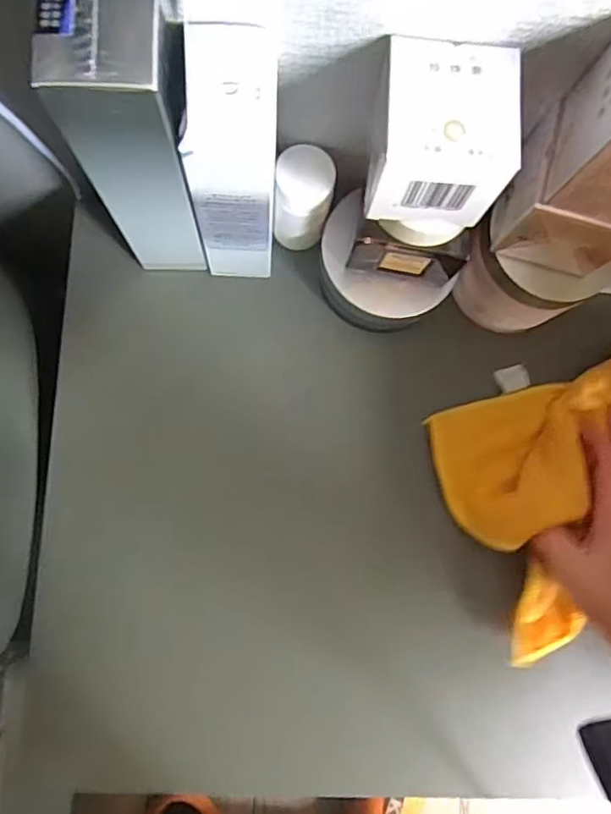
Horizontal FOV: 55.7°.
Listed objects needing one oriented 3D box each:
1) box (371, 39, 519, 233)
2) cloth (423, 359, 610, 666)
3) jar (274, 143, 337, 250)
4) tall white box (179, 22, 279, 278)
[{"bbox_3d":[0.065,-0.133,0.286,0.062,0.055,0.060,3,83,-4],"label":"box"},{"bbox_3d":[0.193,0.060,0.398,0.173,0.029,0.169,-21,85,-6],"label":"cloth"},{"bbox_3d":[-0.002,-0.136,0.387,0.036,0.072,0.038,0,83,-4],"label":"jar"},{"bbox_3d":[-0.039,-0.135,0.329,0.043,0.170,0.066,3,83,-4],"label":"tall white box"}]

